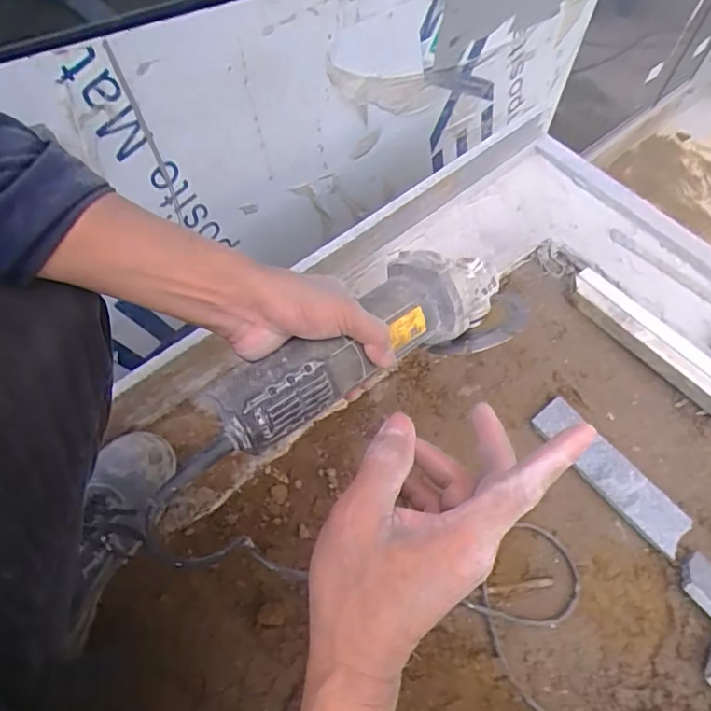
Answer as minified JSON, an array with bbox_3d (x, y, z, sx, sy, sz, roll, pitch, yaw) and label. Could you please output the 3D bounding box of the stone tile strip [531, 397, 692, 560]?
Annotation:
[{"bbox_3d":[0.374,0.171,0.800,0.065,0.009,0.253,-42,72,-6],"label":"stone tile strip"}]

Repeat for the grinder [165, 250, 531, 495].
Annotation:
[{"bbox_3d":[0.015,-0.010,0.415,0.326,0.070,0.083,-27,65,-28],"label":"grinder"}]

